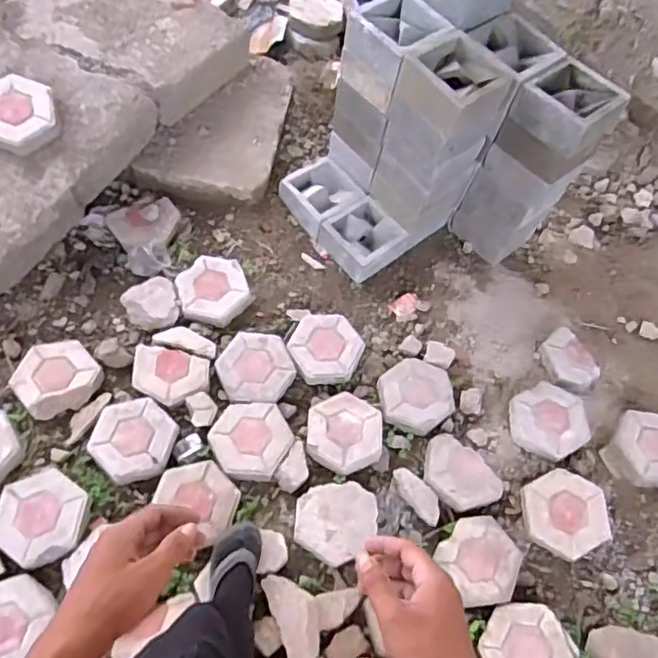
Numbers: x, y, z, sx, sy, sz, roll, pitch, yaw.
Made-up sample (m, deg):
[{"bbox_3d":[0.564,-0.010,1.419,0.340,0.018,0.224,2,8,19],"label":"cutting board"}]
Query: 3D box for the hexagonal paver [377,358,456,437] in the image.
[{"bbox_3d":[0.245,0.182,1.634,0.206,0.034,0.229,41,66,14],"label":"hexagonal paver"}]

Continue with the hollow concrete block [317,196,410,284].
[{"bbox_3d":[0.102,-0.280,1.816,0.212,0.088,0.210,-37,73,-22],"label":"hollow concrete block"}]

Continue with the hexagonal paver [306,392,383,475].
[{"bbox_3d":[0.044,0.274,1.566,0.200,0.041,0.214,4,63,-4],"label":"hexagonal paver"}]

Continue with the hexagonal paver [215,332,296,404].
[{"bbox_3d":[-0.206,0.106,1.650,0.218,0.042,0.215,6,63,-3],"label":"hexagonal paver"}]

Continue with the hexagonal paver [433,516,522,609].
[{"bbox_3d":[0.378,0.576,1.454,0.197,0.049,0.201,-29,69,-19],"label":"hexagonal paver"}]

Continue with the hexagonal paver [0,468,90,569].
[{"bbox_3d":[-0.690,0.448,1.393,0.219,0.049,0.203,34,65,11],"label":"hexagonal paver"}]

